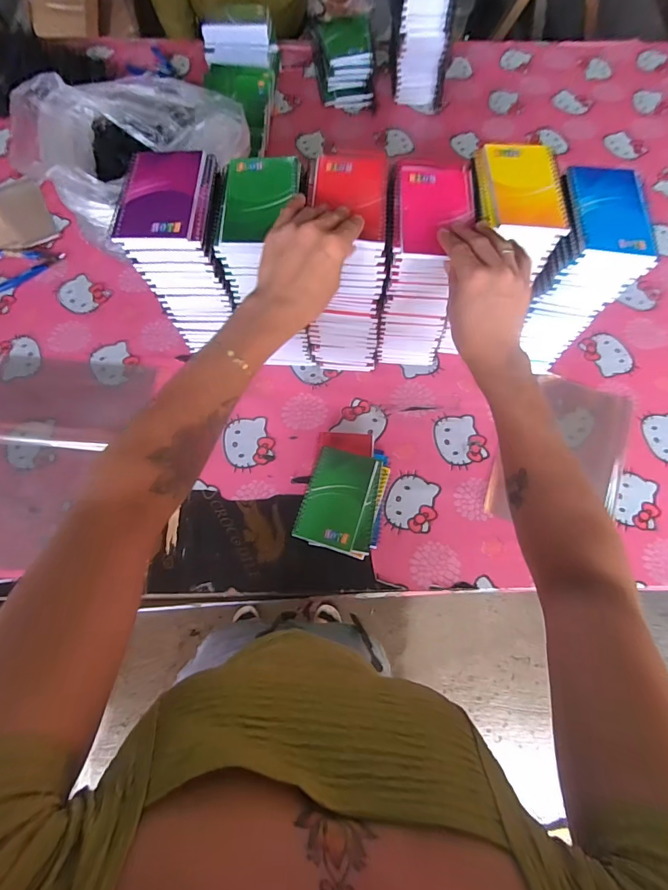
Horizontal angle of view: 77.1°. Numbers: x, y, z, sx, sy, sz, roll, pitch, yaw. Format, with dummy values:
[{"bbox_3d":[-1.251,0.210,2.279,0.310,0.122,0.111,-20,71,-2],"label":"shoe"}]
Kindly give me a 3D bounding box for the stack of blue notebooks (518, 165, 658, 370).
[{"bbox_3d":[0.305,-0.222,0.579,0.093,0.248,0.129,6,70,2],"label":"stack of blue notebooks"}]

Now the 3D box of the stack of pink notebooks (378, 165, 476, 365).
[{"bbox_3d":[0.118,-0.225,0.576,0.089,0.245,0.123,6,72,5],"label":"stack of pink notebooks"}]

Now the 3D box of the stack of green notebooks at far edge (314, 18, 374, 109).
[{"bbox_3d":[0.020,-0.797,0.874,0.119,0.097,0.133,-2,70,-2],"label":"stack of green notebooks at far edge"}]

